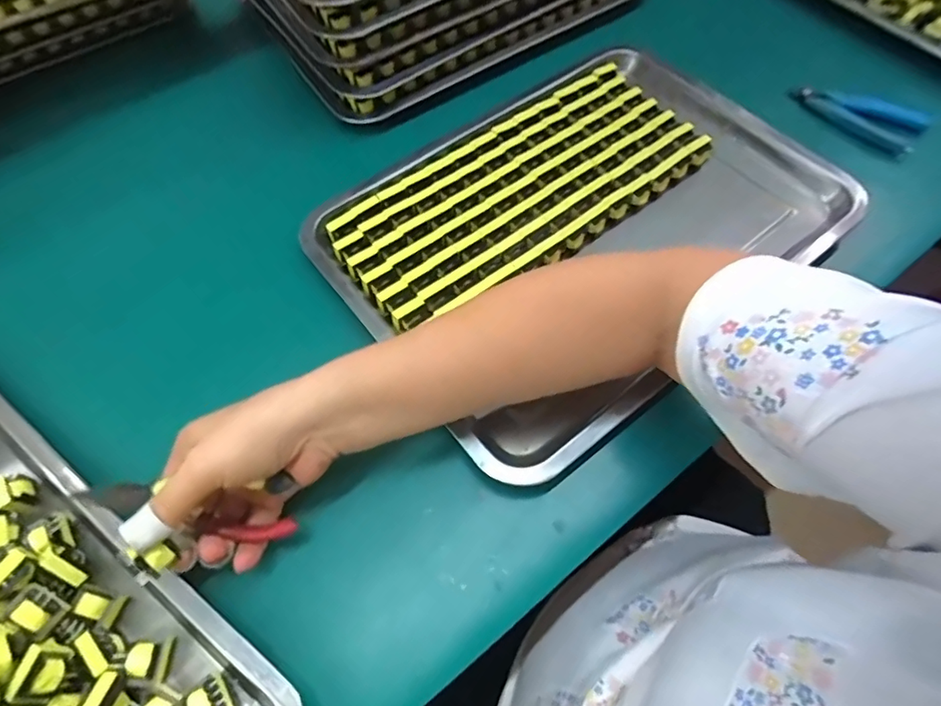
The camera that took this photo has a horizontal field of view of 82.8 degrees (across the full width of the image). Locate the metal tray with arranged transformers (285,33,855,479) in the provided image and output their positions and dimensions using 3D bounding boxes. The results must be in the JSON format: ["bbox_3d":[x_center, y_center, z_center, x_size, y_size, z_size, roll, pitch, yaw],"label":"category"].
[{"bbox_3d":[0.087,-0.114,0.435,0.381,0.032,0.294,-35,68,-19],"label":"metal tray with arranged transformers"}]

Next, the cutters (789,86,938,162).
[{"bbox_3d":[0.342,-0.215,0.473,0.110,0.015,0.044,36,66,16],"label":"cutters"}]

